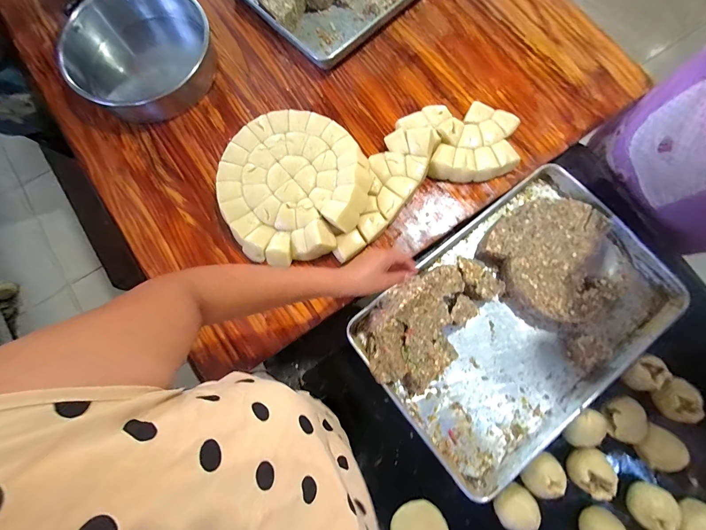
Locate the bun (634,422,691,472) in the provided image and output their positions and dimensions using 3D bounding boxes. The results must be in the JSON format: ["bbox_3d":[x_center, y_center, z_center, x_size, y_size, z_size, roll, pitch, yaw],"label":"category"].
[{"bbox_3d":[0.583,0.349,0.583,0.069,0.057,0.074,0,79,1],"label":"bun"}]

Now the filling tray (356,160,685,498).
[{"bbox_3d":[0.338,0.100,0.624,0.611,0.069,0.403,-38,81,-6],"label":"filling tray"}]

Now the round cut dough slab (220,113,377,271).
[{"bbox_3d":[-0.127,-0.172,0.640,0.303,0.075,0.322,0,78,0],"label":"round cut dough slab"}]

